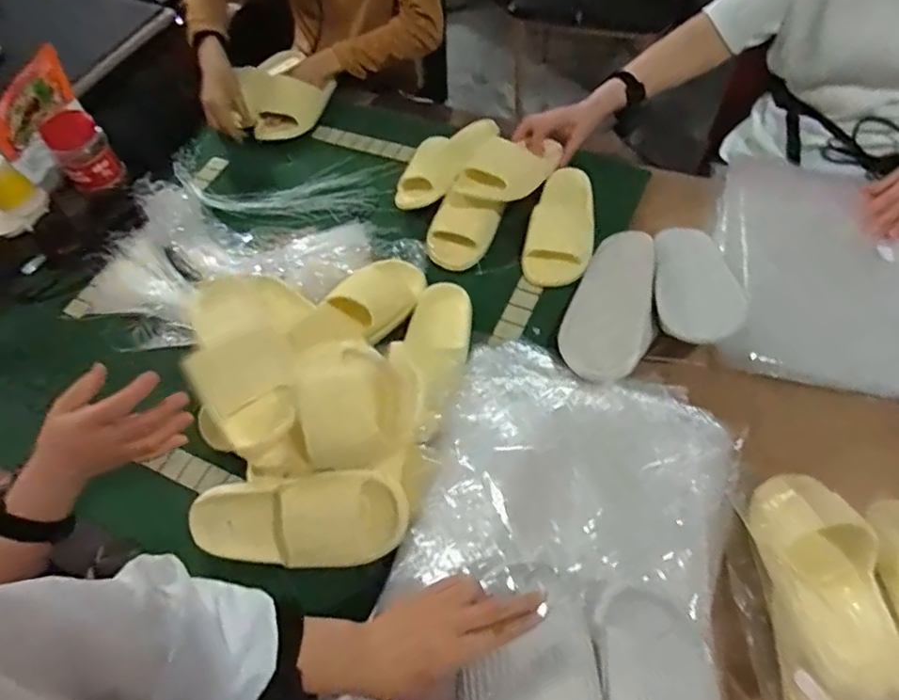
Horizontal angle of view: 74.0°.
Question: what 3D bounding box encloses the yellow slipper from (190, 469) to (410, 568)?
[{"bbox_3d":[-0.174,0.198,0.700,0.261,0.078,0.102,-7,87,13],"label":"yellow slipper"}]

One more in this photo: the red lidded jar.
[{"bbox_3d":[-0.642,-0.350,1.046,0.087,0.100,0.095,-34,62,-17],"label":"red lidded jar"}]

